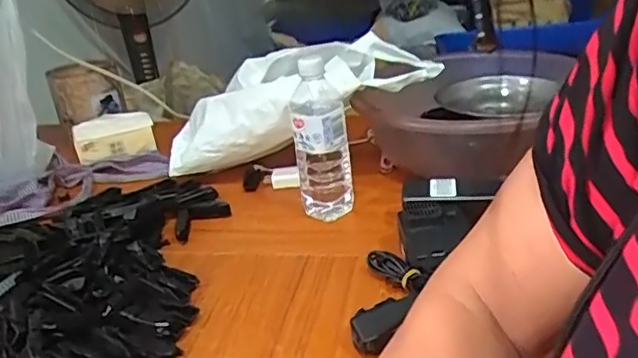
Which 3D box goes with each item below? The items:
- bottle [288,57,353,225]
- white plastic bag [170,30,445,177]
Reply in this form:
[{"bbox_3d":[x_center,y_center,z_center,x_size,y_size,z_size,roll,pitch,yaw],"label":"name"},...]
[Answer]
[{"bbox_3d":[0.003,-0.051,0.745,0.070,0.207,0.086,-6,25,0],"label":"bottle"},{"bbox_3d":[-0.053,-0.111,0.809,0.421,0.125,0.130,-20,19,22],"label":"white plastic bag"}]

